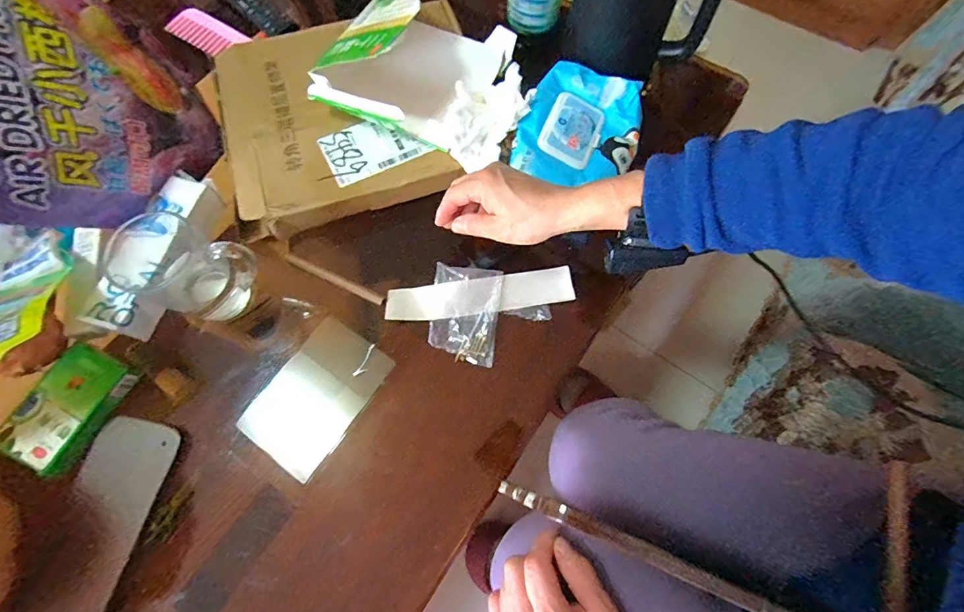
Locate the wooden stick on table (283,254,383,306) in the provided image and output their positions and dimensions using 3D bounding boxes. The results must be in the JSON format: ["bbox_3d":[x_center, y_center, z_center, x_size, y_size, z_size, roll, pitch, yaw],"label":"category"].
[{"bbox_3d":[-0.167,-0.031,0.460,0.121,0.013,0.011,23,72,9],"label":"wooden stick on table"}]

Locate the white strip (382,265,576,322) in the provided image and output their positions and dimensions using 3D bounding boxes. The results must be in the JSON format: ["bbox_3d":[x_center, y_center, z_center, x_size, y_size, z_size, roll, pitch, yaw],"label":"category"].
[{"bbox_3d":[-0.002,-0.012,0.448,0.205,0.024,0.042,-6,70,-1],"label":"white strip"}]

